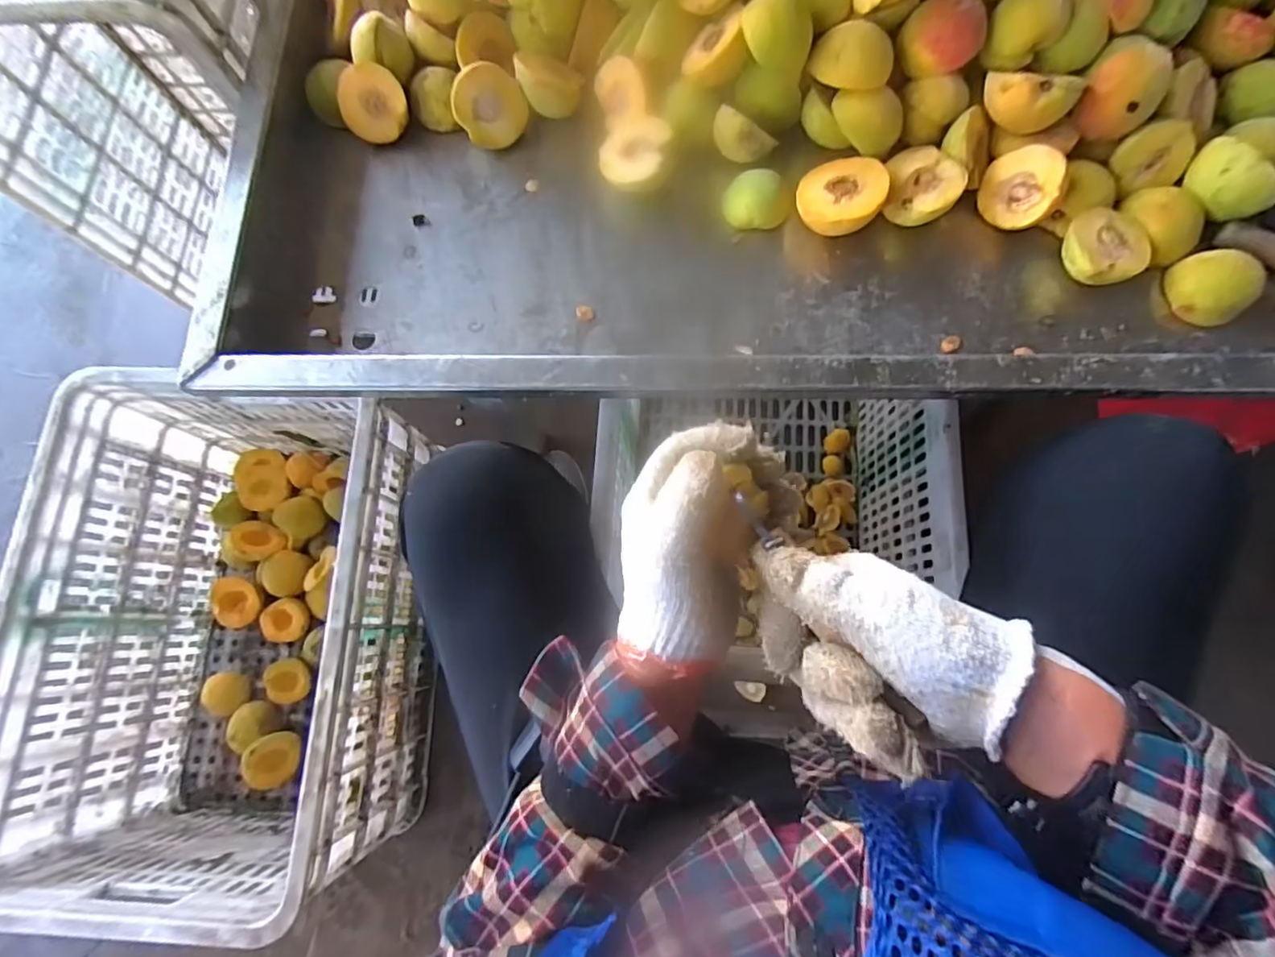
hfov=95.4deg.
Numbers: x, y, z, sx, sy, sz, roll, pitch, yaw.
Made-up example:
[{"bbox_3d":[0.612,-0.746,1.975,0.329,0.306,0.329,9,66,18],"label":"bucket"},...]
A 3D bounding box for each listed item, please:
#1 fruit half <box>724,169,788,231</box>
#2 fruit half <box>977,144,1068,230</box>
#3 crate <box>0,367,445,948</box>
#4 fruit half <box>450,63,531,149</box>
[{"bbox_3d":[0.100,-0.231,0.483,0.051,0.027,0.041,-7,77,-2],"label":"fruit half"},{"bbox_3d":[0.315,-0.234,0.471,0.030,0.061,0.058,-12,114,-36],"label":"fruit half"},{"bbox_3d":[-0.462,0.170,0.692,0.358,0.282,0.518,0,77,-1],"label":"crate"},{"bbox_3d":[-0.128,-0.325,0.506,0.058,0.062,0.024,-30,36,12],"label":"fruit half"}]

